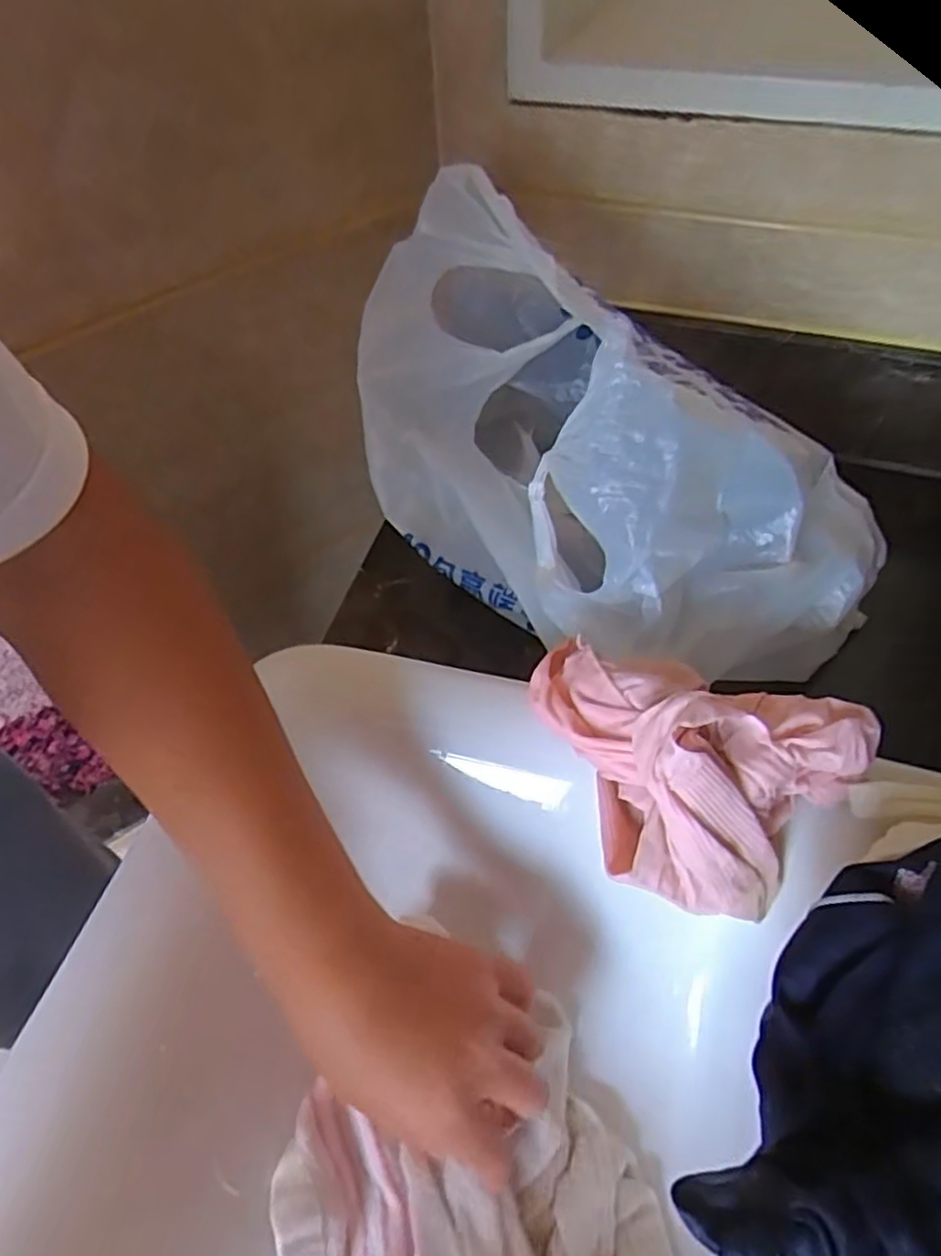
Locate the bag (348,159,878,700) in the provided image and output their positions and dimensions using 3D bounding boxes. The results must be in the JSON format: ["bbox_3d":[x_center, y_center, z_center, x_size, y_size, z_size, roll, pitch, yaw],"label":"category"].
[{"bbox_3d":[0.084,-0.117,0.463,0.214,0.199,0.343,-36,59,-22],"label":"bag"}]

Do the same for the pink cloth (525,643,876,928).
[{"bbox_3d":[0.093,0.065,0.317,0.148,0.078,0.095,14,54,14],"label":"pink cloth"}]

